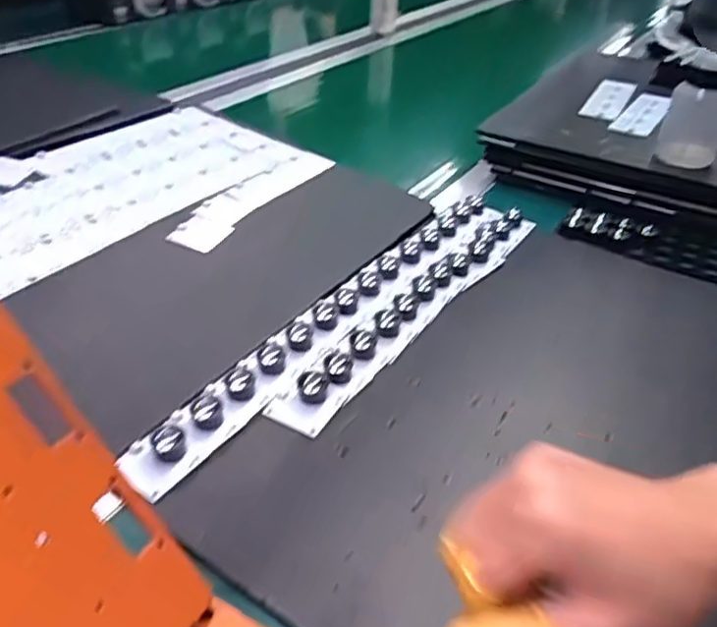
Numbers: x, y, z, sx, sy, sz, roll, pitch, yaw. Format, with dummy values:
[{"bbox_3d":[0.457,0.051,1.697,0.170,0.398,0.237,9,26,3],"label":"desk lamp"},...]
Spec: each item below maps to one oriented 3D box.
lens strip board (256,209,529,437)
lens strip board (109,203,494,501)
[{"bbox_3d":[0.058,-0.020,0.566,0.050,0.014,0.367,25,41,28],"label":"lens strip board"},{"bbox_3d":[-0.008,-0.015,0.558,0.043,0.018,0.470,23,41,27],"label":"lens strip board"}]

